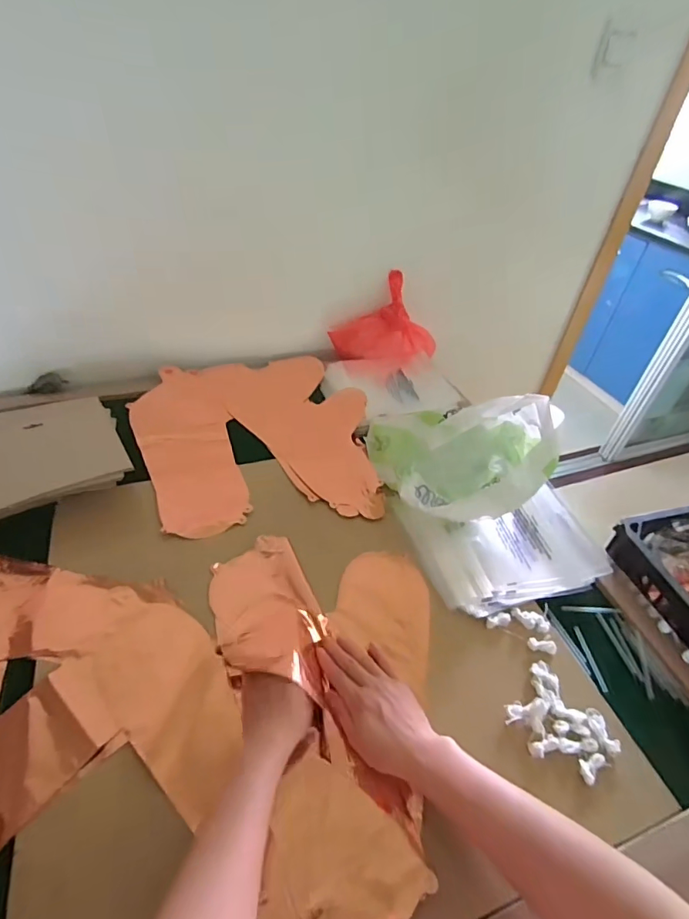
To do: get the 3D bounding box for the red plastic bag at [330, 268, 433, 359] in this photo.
[{"bbox_3d":[0.099,-0.299,1.020,0.215,0.123,0.139,-25,52,-29],"label":"red plastic bag"}]

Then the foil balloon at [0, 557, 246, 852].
[{"bbox_3d":[-0.349,0.235,0.498,0.404,0.022,0.381,-13,47,-20],"label":"foil balloon"}]

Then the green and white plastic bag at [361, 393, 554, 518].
[{"bbox_3d":[0.180,-0.015,0.703,0.235,0.165,0.196,-3,45,-10],"label":"green and white plastic bag"}]

